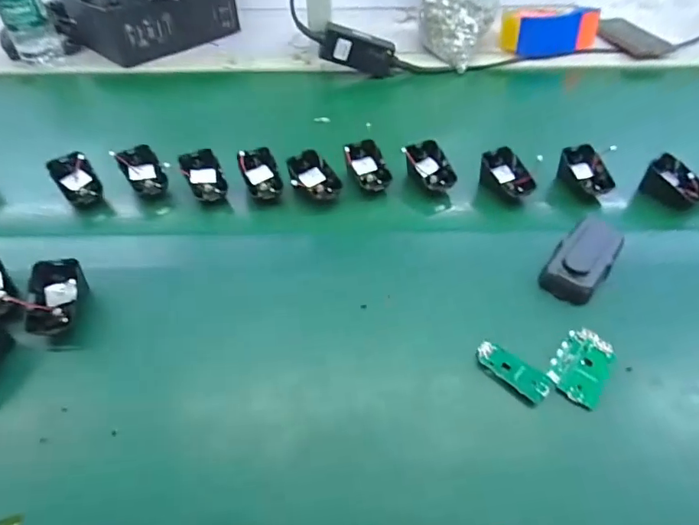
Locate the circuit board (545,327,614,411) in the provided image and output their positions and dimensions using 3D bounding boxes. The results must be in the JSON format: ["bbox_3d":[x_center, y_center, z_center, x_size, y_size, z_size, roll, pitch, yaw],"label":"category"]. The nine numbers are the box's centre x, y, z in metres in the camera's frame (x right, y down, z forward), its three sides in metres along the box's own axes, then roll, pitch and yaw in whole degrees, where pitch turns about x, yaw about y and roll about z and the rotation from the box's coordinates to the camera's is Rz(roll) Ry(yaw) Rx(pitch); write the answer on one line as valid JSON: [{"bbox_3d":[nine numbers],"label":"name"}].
[{"bbox_3d":[0.201,0.085,0.413,0.043,0.009,0.068,26,52,23],"label":"circuit board"}]

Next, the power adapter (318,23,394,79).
[{"bbox_3d":[0.015,-0.334,0.761,0.118,0.058,0.026,11,44,-18],"label":"power adapter"}]

